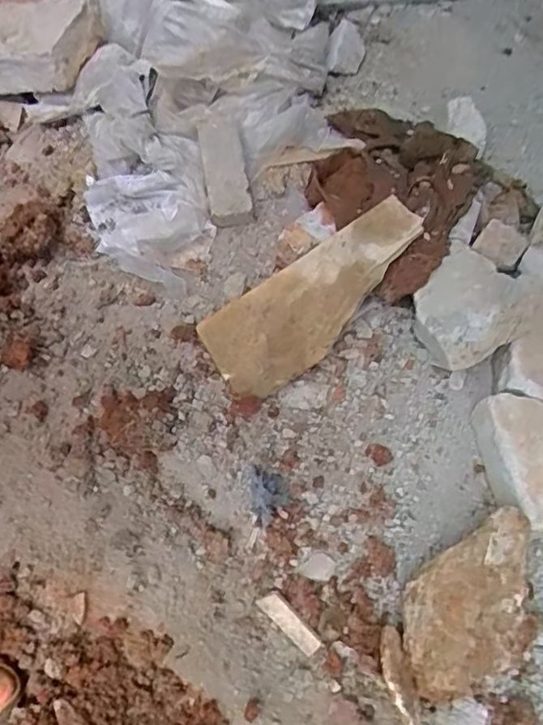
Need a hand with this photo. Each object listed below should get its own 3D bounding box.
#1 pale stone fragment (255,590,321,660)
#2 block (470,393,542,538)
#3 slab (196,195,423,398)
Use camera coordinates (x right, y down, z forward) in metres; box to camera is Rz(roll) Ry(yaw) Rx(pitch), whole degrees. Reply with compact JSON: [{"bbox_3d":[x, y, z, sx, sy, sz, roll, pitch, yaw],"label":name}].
[{"bbox_3d":[0.023,0.330,0.734,0.092,0.006,0.028,38,84,22],"label":"pale stone fragment"},{"bbox_3d":[0.379,0.144,0.820,0.145,0.084,0.197,-5,63,-8],"label":"block"},{"bbox_3d":[0.066,-0.109,0.899,0.377,0.032,0.164,-41,70,0],"label":"slab"}]

